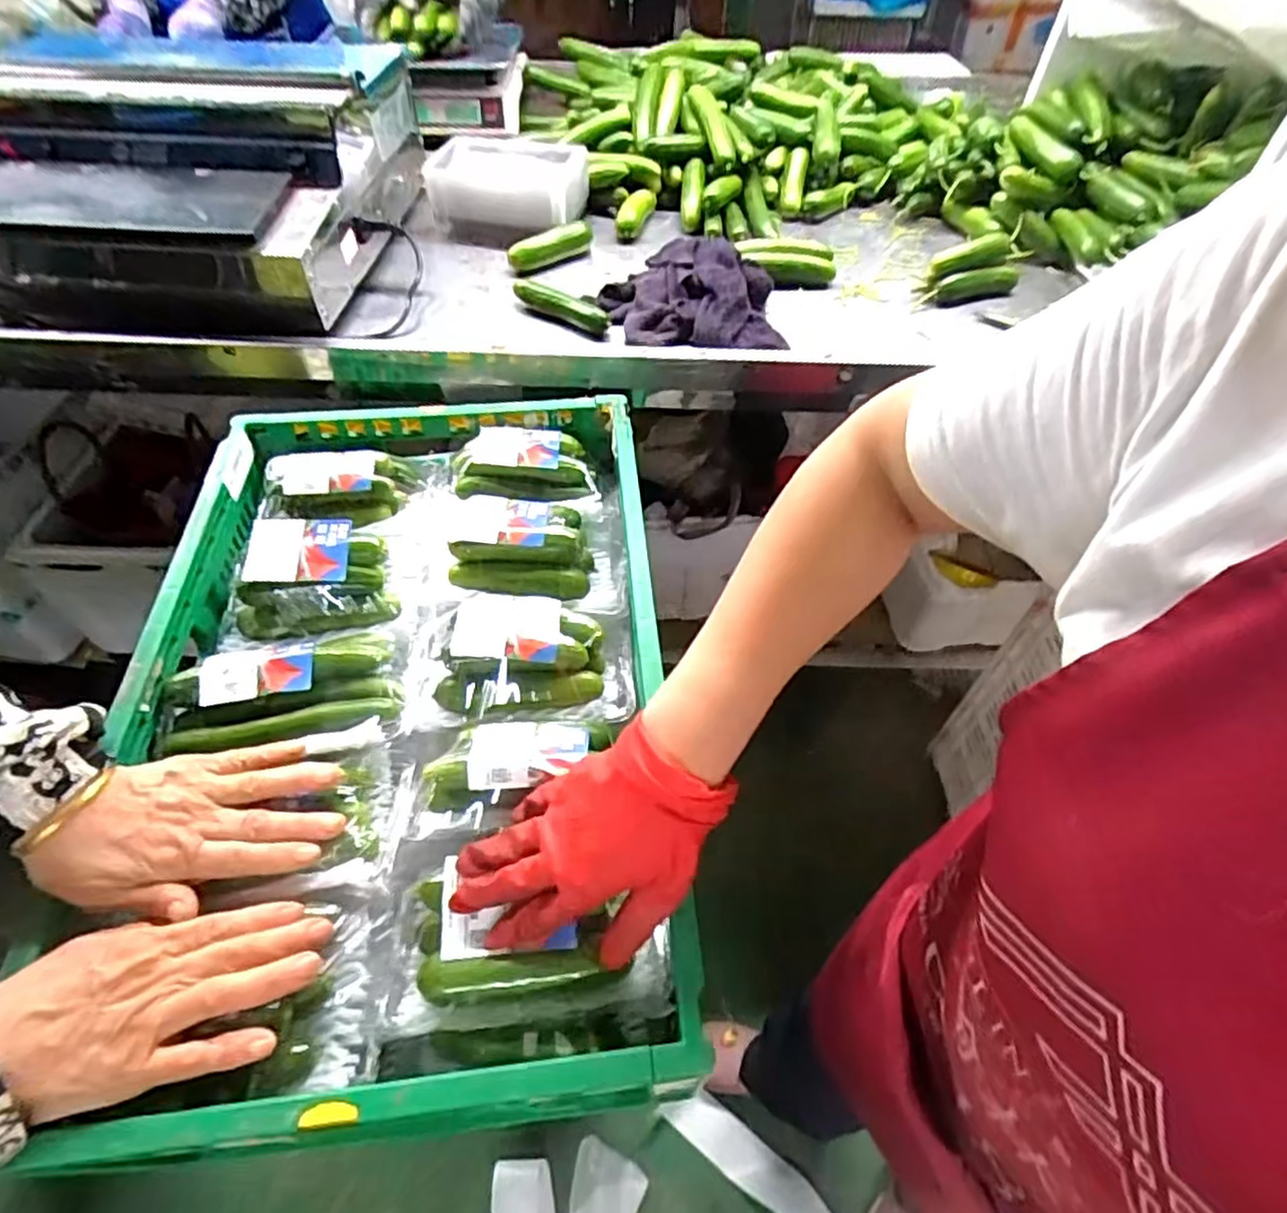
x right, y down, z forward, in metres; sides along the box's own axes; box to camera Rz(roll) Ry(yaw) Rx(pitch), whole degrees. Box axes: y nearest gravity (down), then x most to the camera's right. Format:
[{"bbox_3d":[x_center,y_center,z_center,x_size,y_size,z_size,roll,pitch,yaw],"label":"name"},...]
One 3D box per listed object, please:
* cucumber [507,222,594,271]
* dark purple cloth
[{"bbox_3d":[-0.116,-0.453,0.873,0.109,0.032,0.031,-23,54,-4],"label":"cucumber"},{"bbox_3d":[0.050,-0.352,0.790,0.203,0.051,0.172,2,51,0],"label":"dark purple cloth"}]

